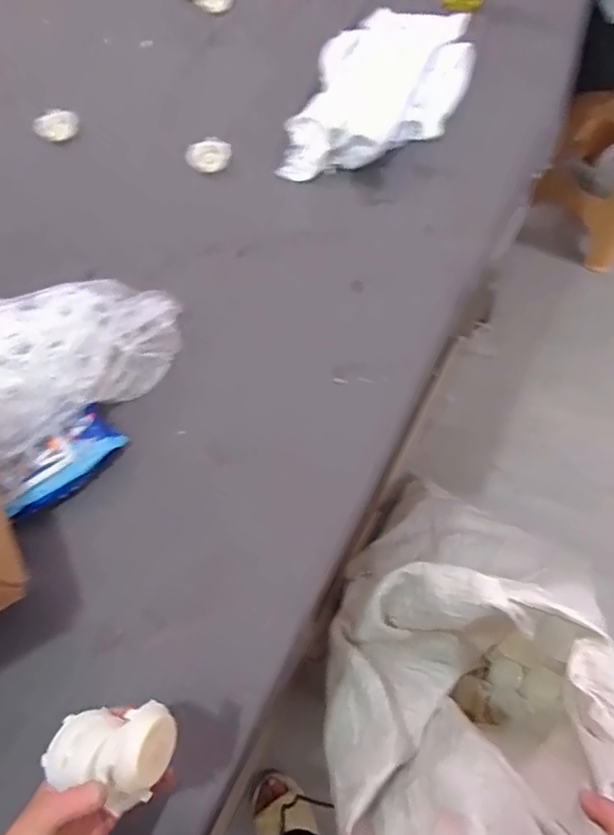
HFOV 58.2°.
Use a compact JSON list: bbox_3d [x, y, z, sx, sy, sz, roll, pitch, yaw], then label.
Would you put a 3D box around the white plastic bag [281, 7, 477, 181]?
[{"bbox_3d":[0.130,-0.543,0.894,0.238,0.045,0.460,15,67,10],"label":"white plastic bag"}]

